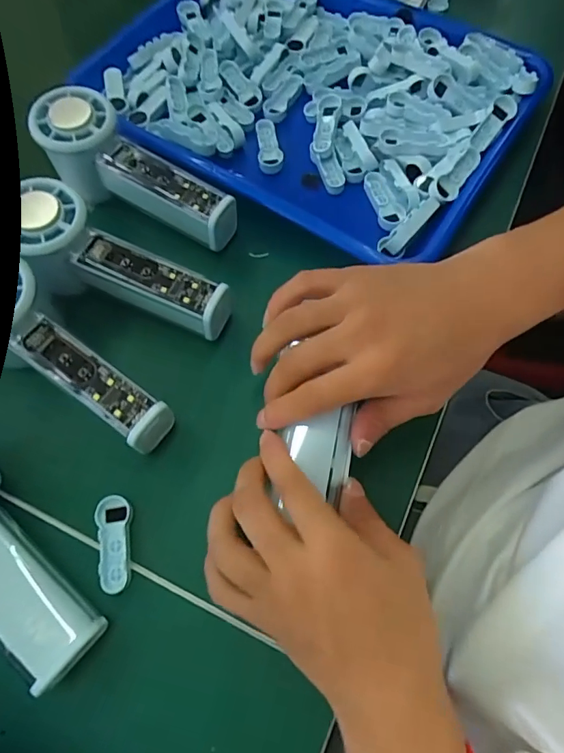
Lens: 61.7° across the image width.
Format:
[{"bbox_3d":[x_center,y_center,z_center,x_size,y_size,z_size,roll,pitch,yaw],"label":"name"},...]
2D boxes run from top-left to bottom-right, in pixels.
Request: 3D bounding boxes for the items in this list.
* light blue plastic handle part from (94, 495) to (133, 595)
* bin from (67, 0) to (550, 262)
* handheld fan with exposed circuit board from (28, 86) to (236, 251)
[{"bbox_3d":[-0.094,0.093,0.265,0.019,0.006,0.051,-12,67,-3],"label":"light blue plastic handle part"},{"bbox_3d":[0.021,-0.226,0.381,0.313,0.041,0.241,30,71,14],"label":"bin"},{"bbox_3d":[-0.105,-0.141,0.340,0.150,0.053,0.052,31,71,-2],"label":"handheld fan with exposed circuit board"}]

